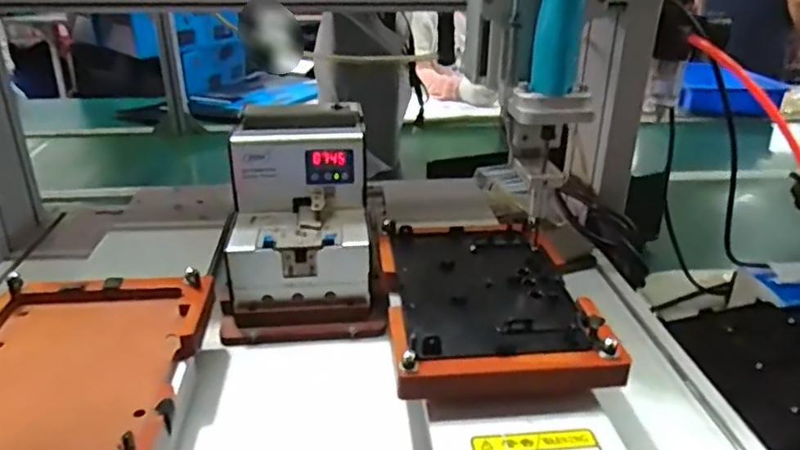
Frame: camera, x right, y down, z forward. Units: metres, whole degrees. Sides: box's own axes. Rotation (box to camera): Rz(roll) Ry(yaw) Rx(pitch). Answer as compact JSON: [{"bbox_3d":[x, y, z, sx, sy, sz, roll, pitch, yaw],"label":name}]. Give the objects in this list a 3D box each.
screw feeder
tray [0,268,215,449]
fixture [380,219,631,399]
[{"bbox_3d":[-0.097,-0.011,0.595,0.135,0.159,0.179,-4,26,-9],"label":"screw feeder"},{"bbox_3d":[-0.228,0.100,0.414,0.165,0.039,0.224,-3,26,-7],"label":"tray"},{"bbox_3d":[0.067,0.064,0.503,0.166,0.042,0.227,-1,26,-3],"label":"fixture"}]

